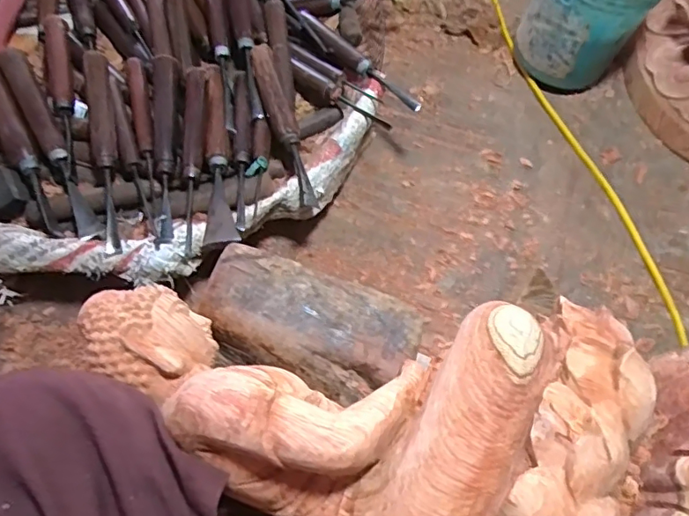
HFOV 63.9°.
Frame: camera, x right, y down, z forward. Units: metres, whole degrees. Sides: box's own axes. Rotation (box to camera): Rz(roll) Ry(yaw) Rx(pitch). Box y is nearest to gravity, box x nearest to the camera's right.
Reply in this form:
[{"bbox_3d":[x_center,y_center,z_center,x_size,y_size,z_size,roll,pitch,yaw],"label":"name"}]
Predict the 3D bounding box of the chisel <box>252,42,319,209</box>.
[{"bbox_3d":[-0.057,-0.125,0.503,0.022,0.022,0.175,-15,69,-9],"label":"chisel"}]

